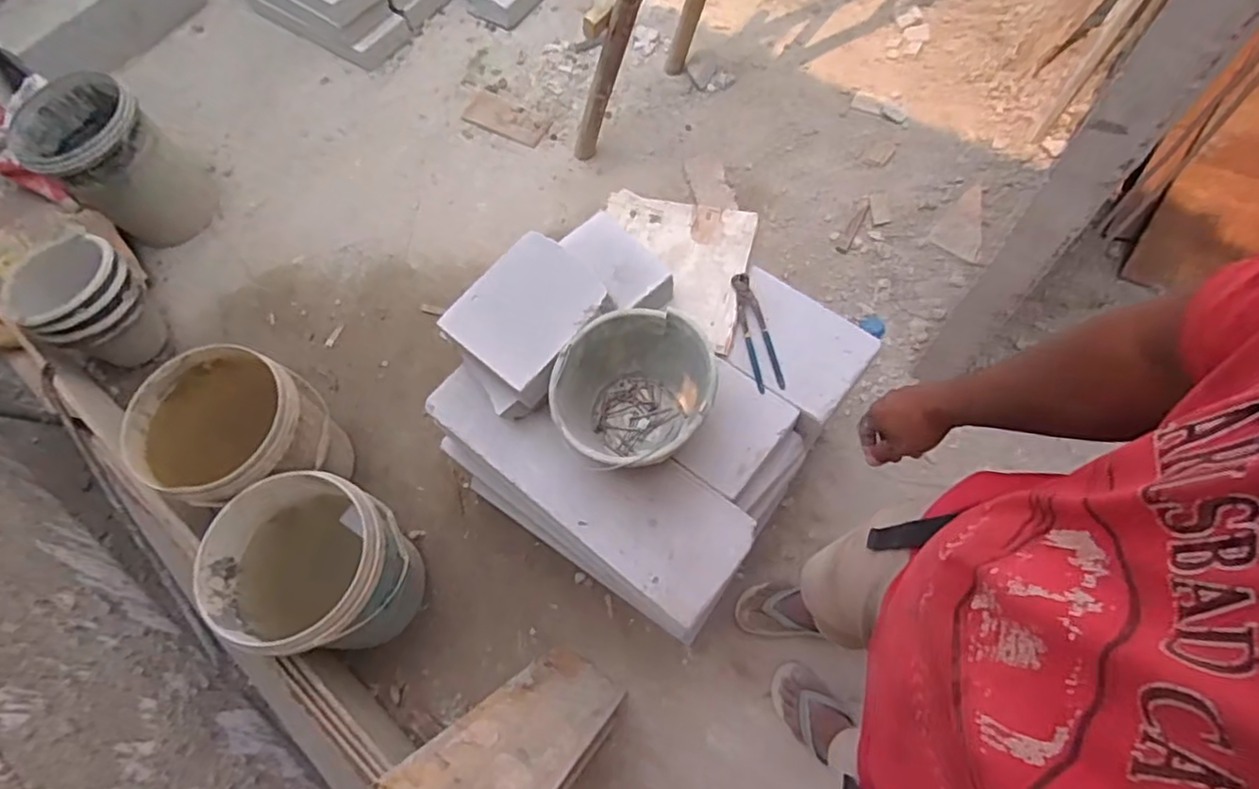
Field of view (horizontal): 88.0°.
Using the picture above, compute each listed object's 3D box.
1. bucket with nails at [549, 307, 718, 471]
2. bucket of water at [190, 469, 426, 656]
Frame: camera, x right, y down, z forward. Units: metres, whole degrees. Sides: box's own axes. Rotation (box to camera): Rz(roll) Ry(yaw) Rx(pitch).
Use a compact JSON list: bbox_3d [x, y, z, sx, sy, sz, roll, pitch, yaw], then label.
[{"bbox_3d":[0.007,0.013,1.020,0.233,0.155,0.241,-2,65,3],"label":"bucket with nails"},{"bbox_3d":[-0.597,0.357,1.286,0.308,0.339,0.292,-2,65,3],"label":"bucket of water"}]

